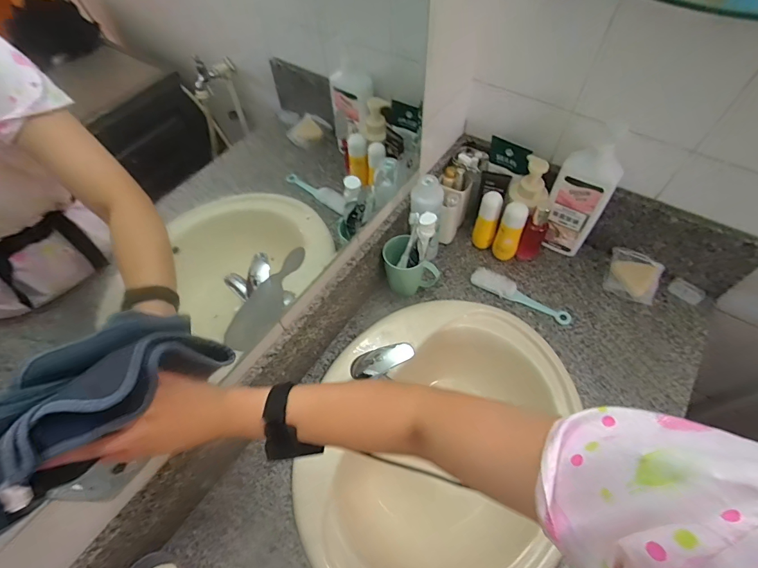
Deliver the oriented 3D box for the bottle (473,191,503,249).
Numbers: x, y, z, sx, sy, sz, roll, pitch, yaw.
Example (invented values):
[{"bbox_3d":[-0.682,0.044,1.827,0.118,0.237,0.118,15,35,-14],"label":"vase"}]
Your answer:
[{"bbox_3d":[0.227,-0.127,0.795,0.039,0.150,0.039,8,59,8],"label":"bottle"}]

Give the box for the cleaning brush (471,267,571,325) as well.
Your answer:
[{"bbox_3d":[0.289,0.021,0.764,0.205,0.020,0.039,27,63,18],"label":"cleaning brush"}]

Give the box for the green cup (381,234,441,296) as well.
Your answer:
[{"bbox_3d":[0.065,-0.036,0.762,0.107,0.113,0.071,0,58,3],"label":"green cup"}]

